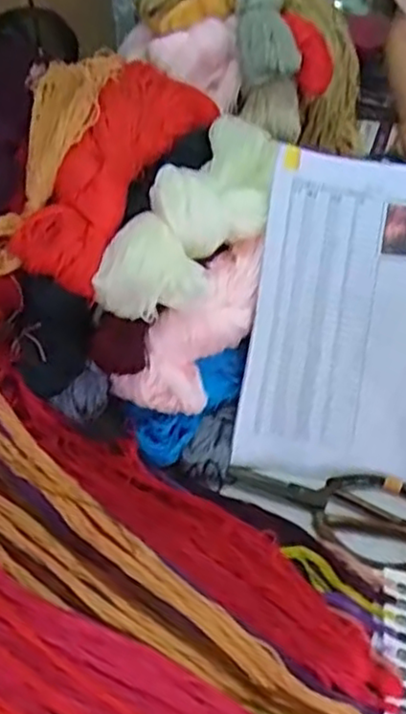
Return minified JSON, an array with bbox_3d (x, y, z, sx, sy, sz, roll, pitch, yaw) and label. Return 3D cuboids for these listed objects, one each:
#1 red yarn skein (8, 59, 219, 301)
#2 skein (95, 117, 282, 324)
[{"bbox_3d":[-0.074,-0.192,0.667,0.086,0.084,0.326,13,43,13],"label":"red yarn skein"},{"bbox_3d":[0.011,-0.144,0.657,0.099,0.076,0.290,19,45,18],"label":"skein"}]

